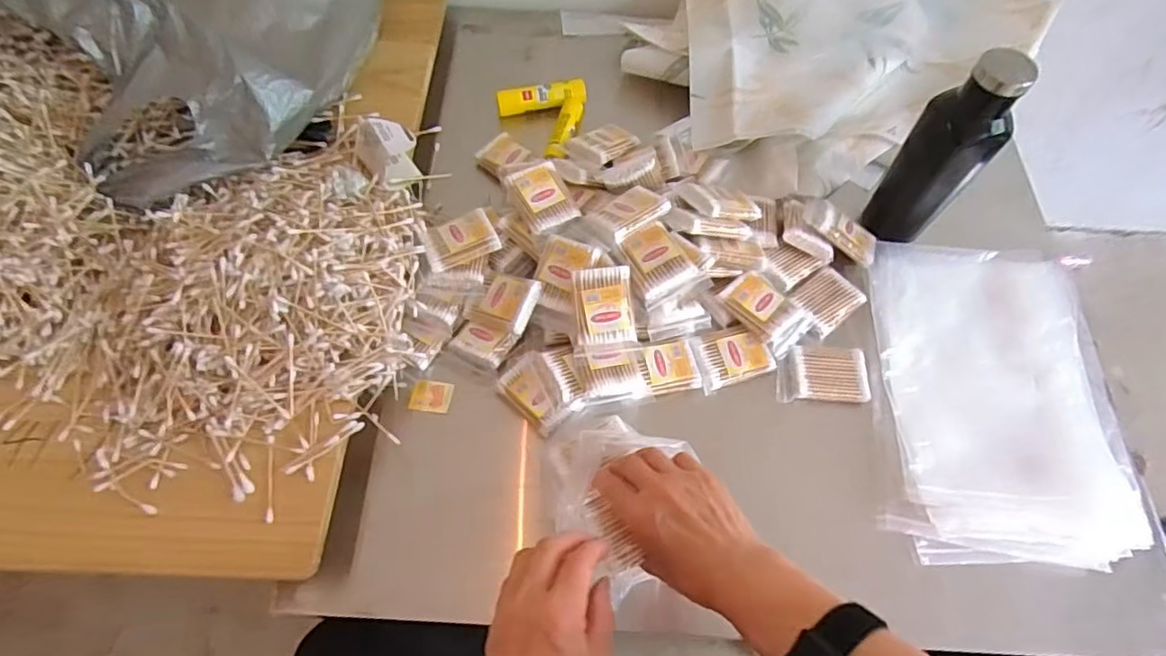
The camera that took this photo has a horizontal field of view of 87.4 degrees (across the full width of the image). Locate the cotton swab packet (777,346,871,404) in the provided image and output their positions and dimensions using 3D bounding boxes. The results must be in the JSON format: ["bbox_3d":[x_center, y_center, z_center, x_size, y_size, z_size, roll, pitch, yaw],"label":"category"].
[{"bbox_3d":[0.241,0.047,0.614,0.086,0.017,0.056,6,60,-3],"label":"cotton swab packet"}]

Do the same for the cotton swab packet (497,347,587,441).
[{"bbox_3d":[-0.035,0.056,0.590,0.074,0.023,0.075,-43,71,1],"label":"cotton swab packet"}]

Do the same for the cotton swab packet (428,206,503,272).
[{"bbox_3d":[-0.124,-0.091,0.617,0.071,0.013,0.055,-18,64,-16],"label":"cotton swab packet"}]

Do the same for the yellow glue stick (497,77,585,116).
[{"bbox_3d":[-0.051,-0.290,0.767,0.110,0.024,0.024,-5,61,-9],"label":"yellow glue stick"}]

